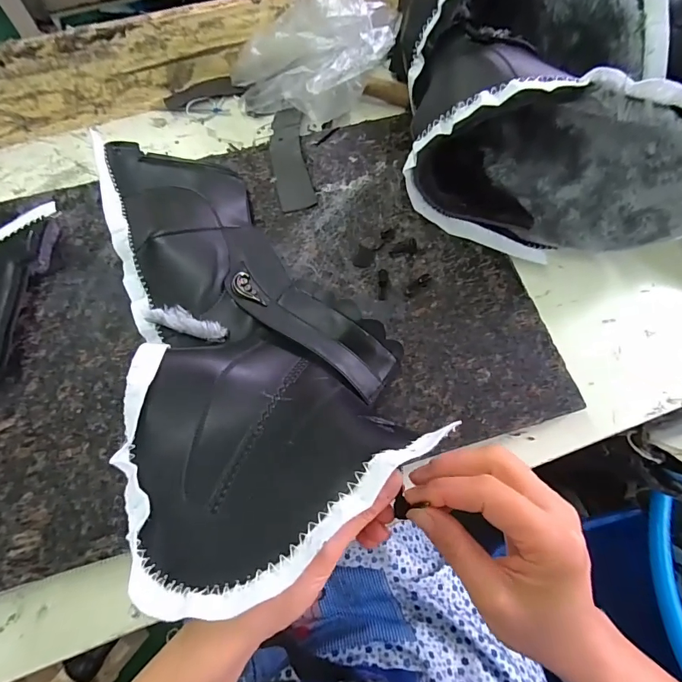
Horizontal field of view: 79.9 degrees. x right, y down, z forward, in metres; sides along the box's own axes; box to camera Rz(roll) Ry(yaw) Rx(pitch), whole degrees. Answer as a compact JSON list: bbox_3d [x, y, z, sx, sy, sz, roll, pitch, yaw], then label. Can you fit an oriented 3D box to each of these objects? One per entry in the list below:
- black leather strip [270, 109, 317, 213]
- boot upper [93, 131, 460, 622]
[{"bbox_3d":[-0.053,-0.197,0.425,0.037,0.010,0.136,-8,70,-3],"label":"black leather strip"},{"bbox_3d":[-0.080,-0.027,0.337,0.182,0.105,0.418,-22,53,-8],"label":"boot upper"}]

